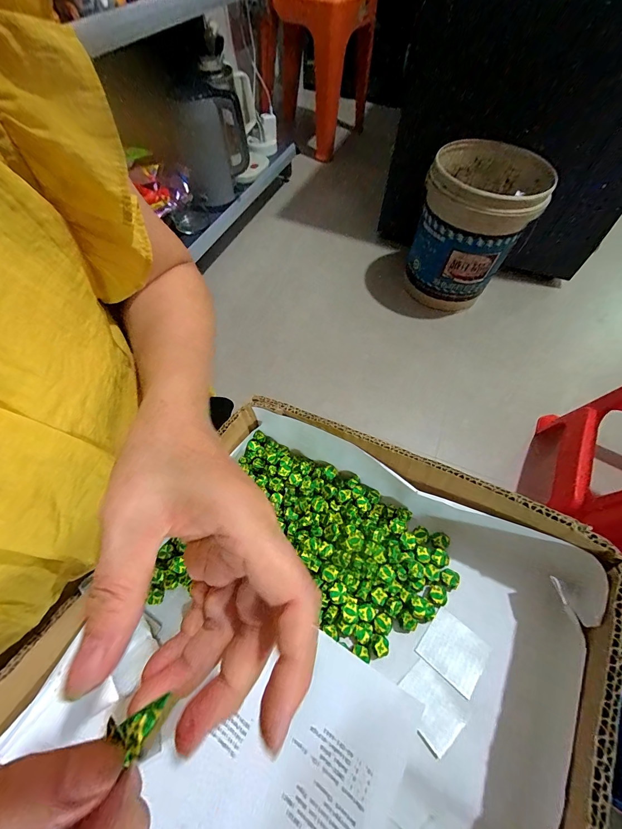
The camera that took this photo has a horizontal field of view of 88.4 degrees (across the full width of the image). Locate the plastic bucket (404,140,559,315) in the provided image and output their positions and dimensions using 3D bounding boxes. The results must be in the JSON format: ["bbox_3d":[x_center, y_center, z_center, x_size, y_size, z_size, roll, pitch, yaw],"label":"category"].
[{"bbox_3d":[0.396,-0.460,0.831,0.236,0.339,0.236,1,60,-2],"label":"plastic bucket"}]

